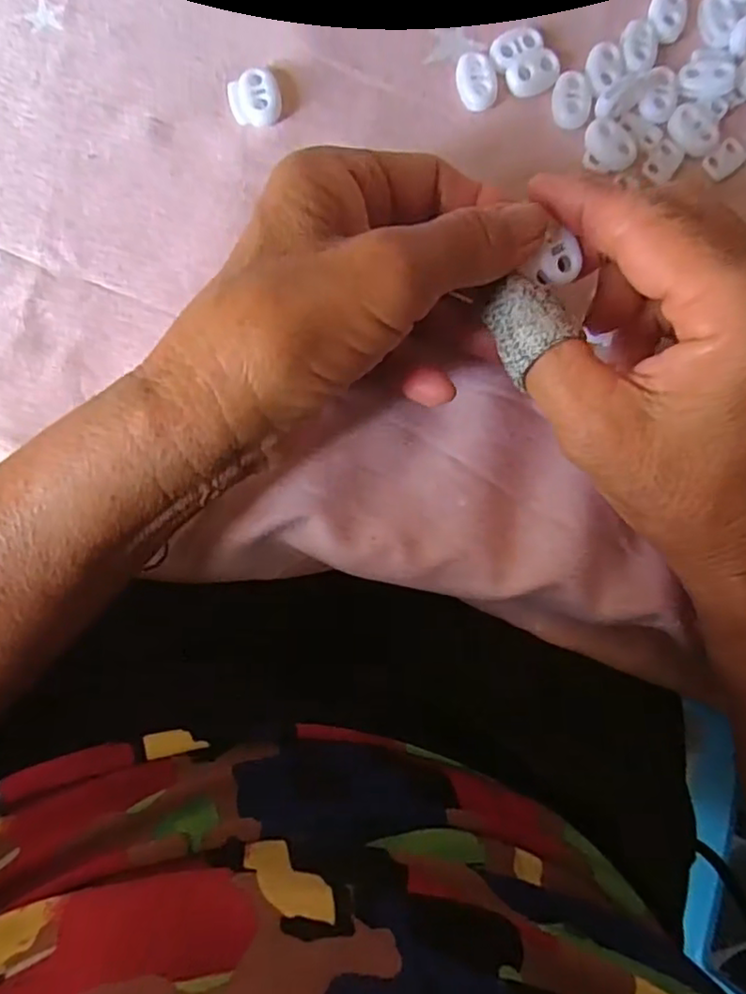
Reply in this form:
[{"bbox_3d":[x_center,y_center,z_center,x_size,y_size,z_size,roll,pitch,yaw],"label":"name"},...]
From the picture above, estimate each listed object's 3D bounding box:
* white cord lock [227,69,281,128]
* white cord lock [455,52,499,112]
[{"bbox_3d":[-0.045,-0.151,0.240,0.019,0.008,0.019,-1,88,-5],"label":"white cord lock"},{"bbox_3d":[0.041,-0.164,0.250,0.015,0.004,0.023,-4,88,-5],"label":"white cord lock"}]

